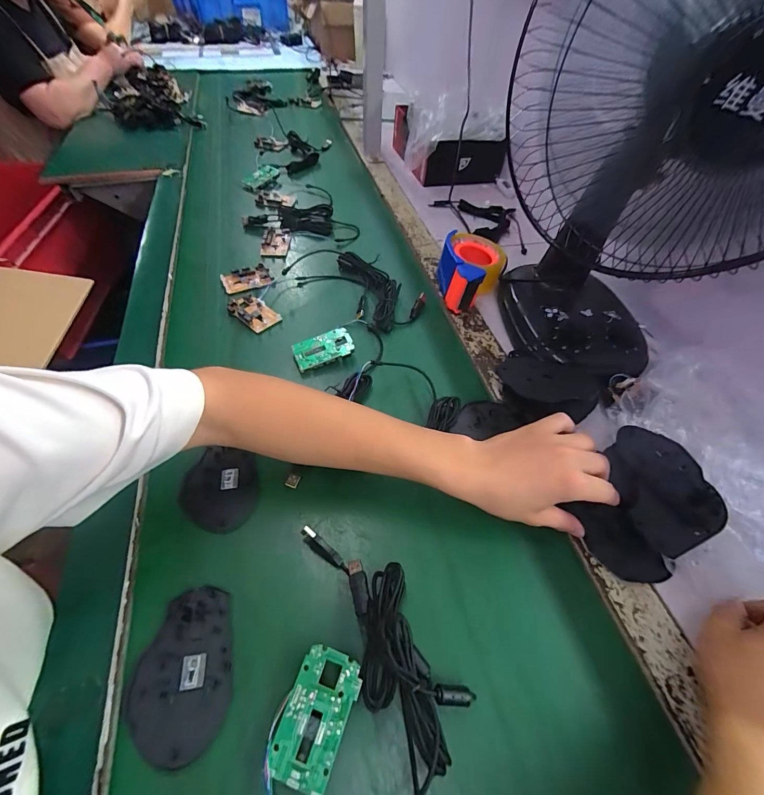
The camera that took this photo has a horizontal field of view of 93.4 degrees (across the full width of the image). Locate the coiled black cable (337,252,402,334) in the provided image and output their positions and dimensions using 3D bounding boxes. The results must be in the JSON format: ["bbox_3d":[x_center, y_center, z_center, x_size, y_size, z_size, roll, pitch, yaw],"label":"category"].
[{"bbox_3d":[-0.012,-0.171,0.559,0.073,0.024,0.176,-13,54,-12],"label":"coiled black cable"}]

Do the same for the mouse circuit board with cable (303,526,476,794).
[{"bbox_3d":[-0.005,0.201,0.275,0.138,0.039,0.196,1,53,-2],"label":"mouse circuit board with cable"}]

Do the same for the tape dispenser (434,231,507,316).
[{"bbox_3d":[0.135,-0.199,0.563,0.098,0.063,0.155,14,53,8],"label":"tape dispenser"}]

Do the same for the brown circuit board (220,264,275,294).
[{"bbox_3d":[-0.215,-0.189,0.574,0.073,0.009,0.052,-22,57,-18],"label":"brown circuit board"}]

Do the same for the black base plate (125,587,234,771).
[{"bbox_3d":[-0.155,0.211,0.279,0.072,0.008,0.107,-11,54,-11],"label":"black base plate"}]

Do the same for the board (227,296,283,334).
[{"bbox_3d":[-0.190,-0.126,0.529,0.080,0.018,0.047,36,59,22],"label":"board"}]

